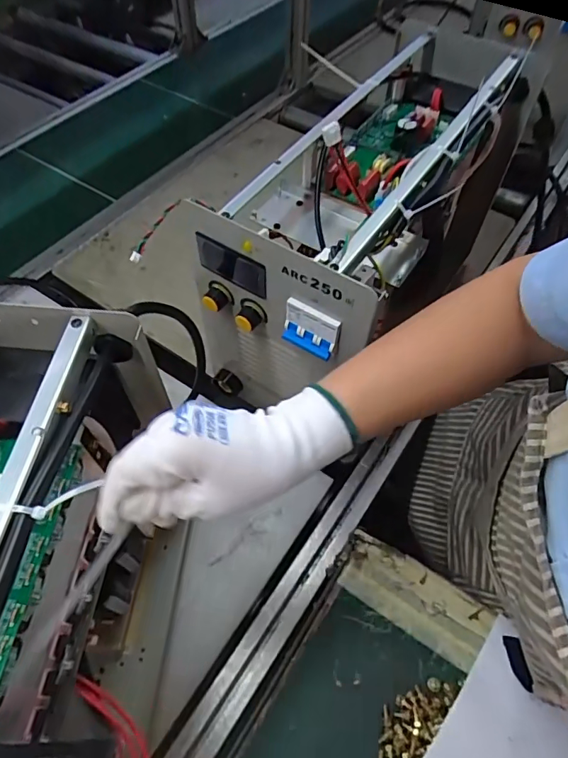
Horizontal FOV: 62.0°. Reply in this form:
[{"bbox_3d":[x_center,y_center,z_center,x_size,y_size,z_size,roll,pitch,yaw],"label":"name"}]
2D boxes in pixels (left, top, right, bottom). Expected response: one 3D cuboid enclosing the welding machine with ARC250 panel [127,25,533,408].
[{"bbox_3d":[0.116,-0.195,0.592,0.181,0.266,0.487,29,61,17],"label":"welding machine with ARC250 panel"}]

